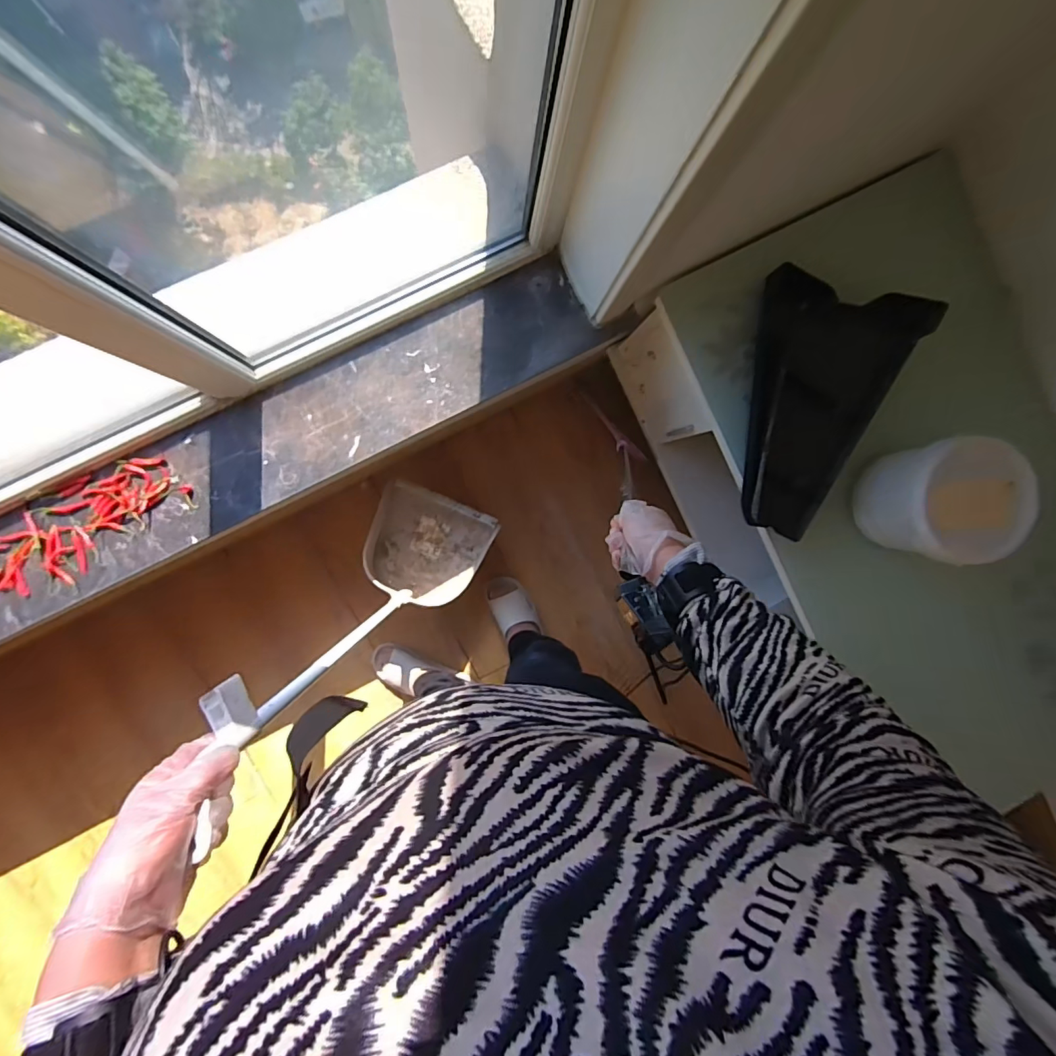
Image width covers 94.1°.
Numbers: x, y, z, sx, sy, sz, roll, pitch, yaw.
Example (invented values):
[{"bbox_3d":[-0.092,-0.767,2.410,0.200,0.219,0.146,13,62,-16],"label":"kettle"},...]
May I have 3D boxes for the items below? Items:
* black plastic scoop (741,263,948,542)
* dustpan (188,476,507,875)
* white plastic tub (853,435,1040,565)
[{"bbox_3d":[0.462,-0.199,0.820,0.252,0.135,0.405,21,84,-3],"label":"black plastic scoop"},{"bbox_3d":[-0.246,0.115,0.815,0.256,0.708,0.224,24,103,-2],"label":"dustpan"},{"bbox_3d":[0.688,-0.038,0.823,0.156,0.192,0.188,-7,86,-5],"label":"white plastic tub"}]

